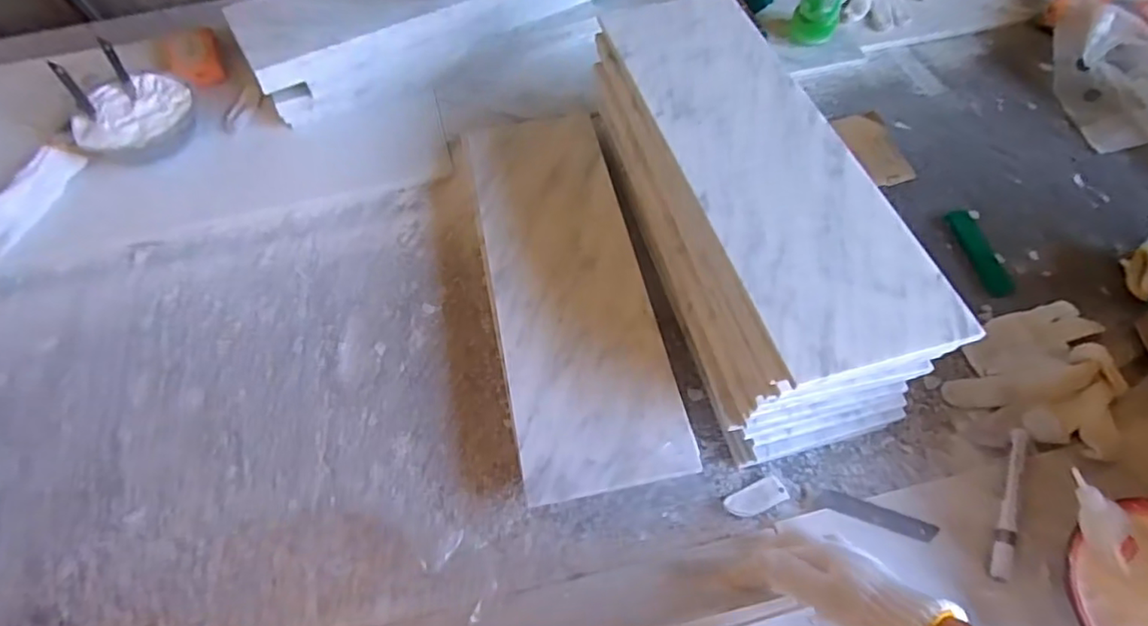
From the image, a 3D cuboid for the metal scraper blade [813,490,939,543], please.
[{"bbox_3d":[0.271,0.182,0.540,0.102,0.005,0.020,13,58,19],"label":"metal scraper blade"}]

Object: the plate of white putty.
[{"bbox_3d":[-0.556,-0.247,0.769,0.129,0.037,0.129,0,59,0],"label":"plate of white putty"}]

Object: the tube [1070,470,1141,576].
[{"bbox_3d":[0.416,0.165,0.470,0.034,0.018,0.085,-36,95,-19],"label":"tube"}]

